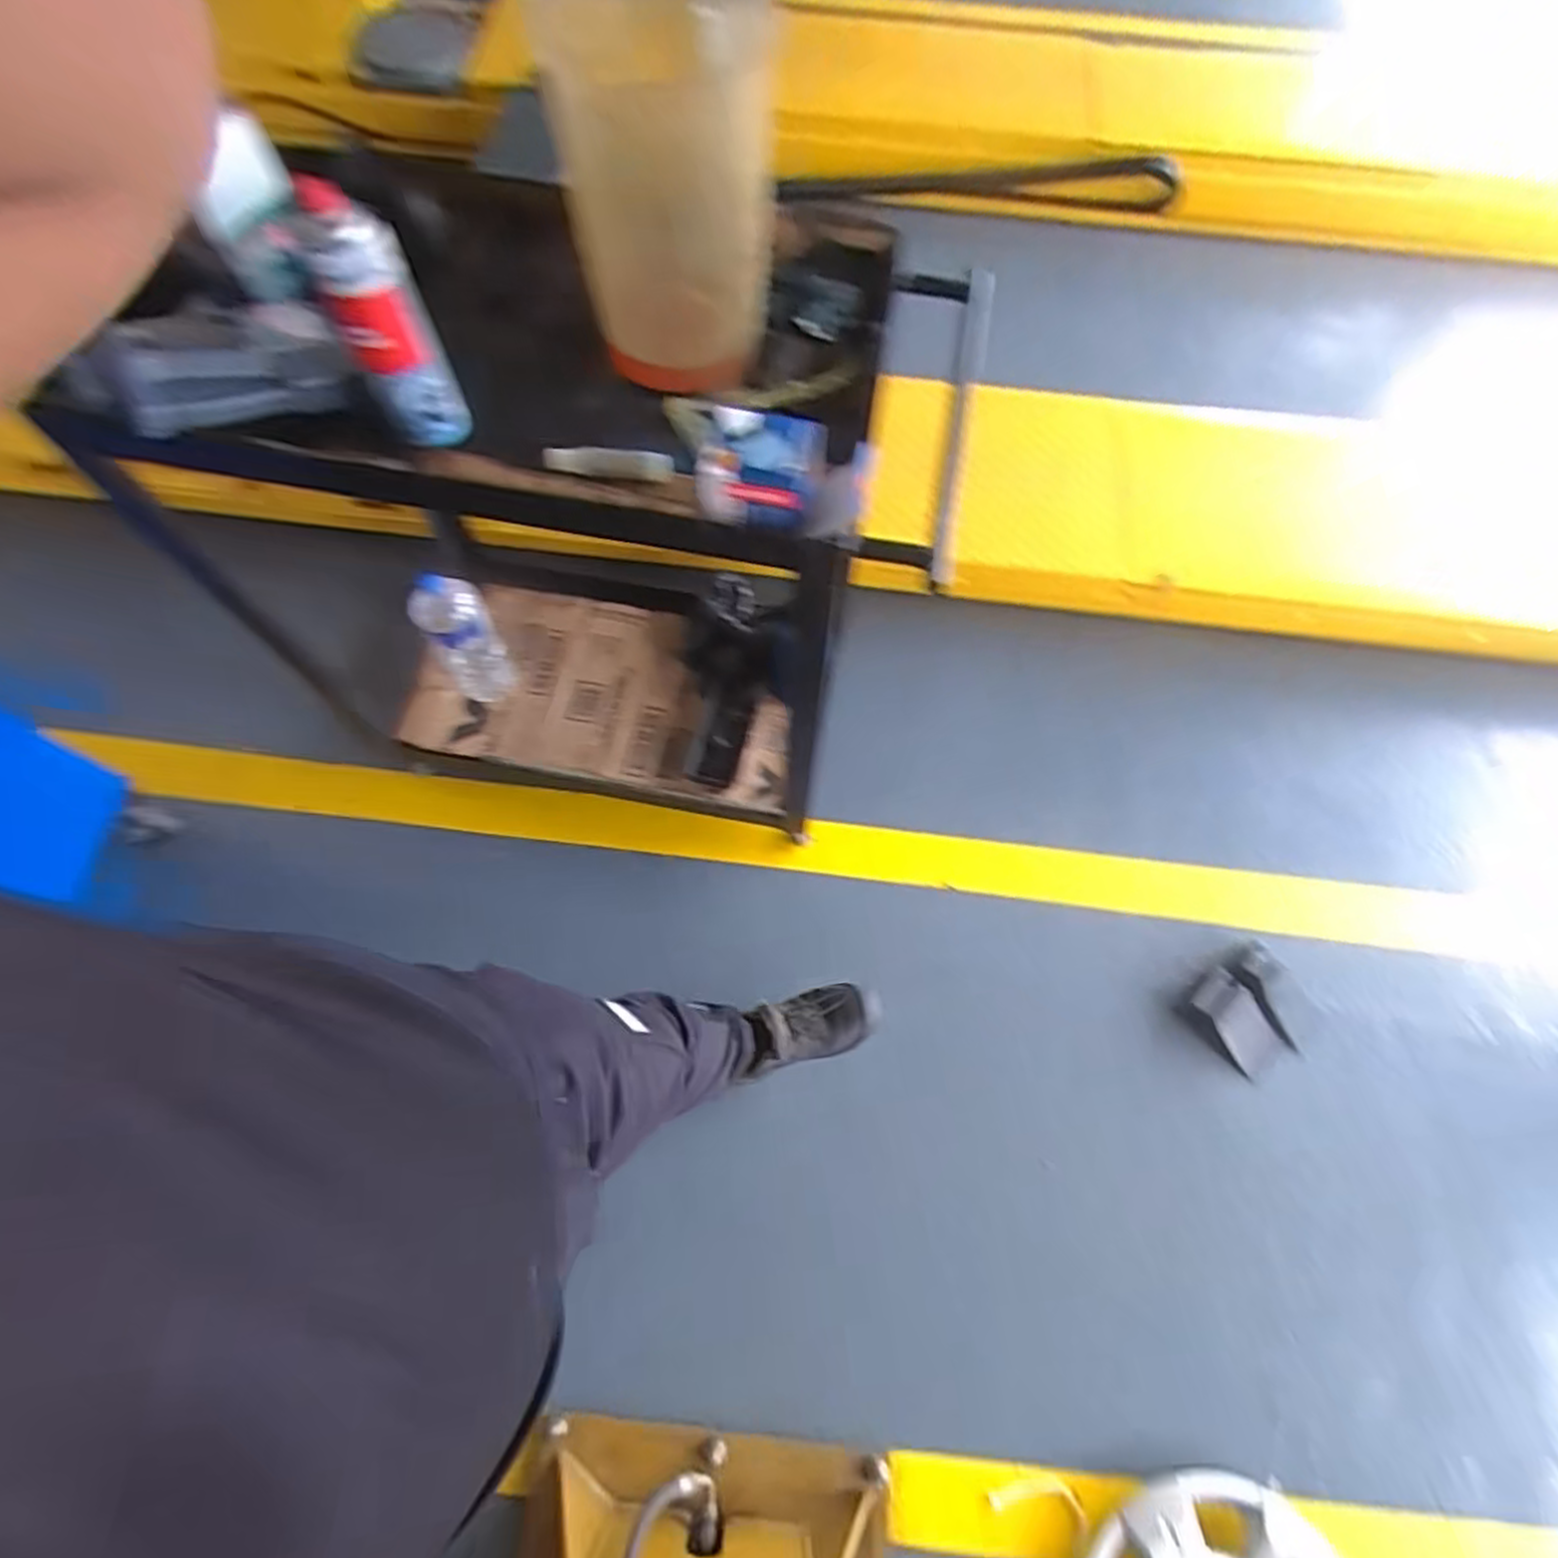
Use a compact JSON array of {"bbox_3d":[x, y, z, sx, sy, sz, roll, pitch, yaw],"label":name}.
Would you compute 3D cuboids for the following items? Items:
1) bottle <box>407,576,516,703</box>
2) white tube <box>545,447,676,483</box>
[{"bbox_3d":[-0.548,-0.247,1.356,0.114,0.302,0.098,-31,70,-14],"label":"bottle"},{"bbox_3d":[-0.164,-0.300,0.738,0.128,0.026,0.018,7,66,2],"label":"white tube"}]

